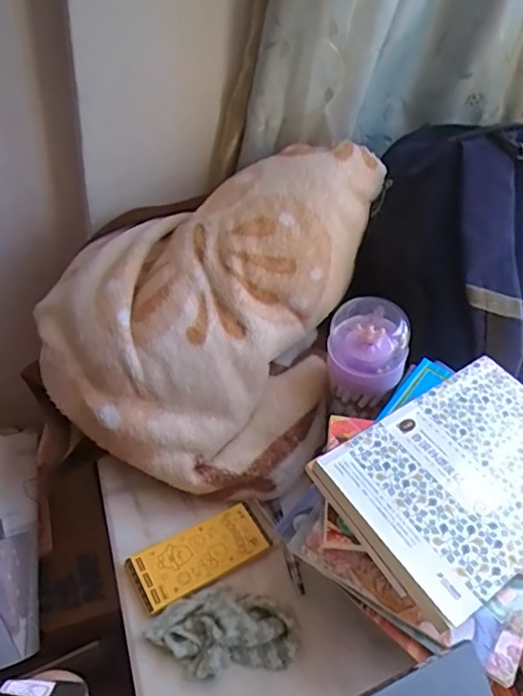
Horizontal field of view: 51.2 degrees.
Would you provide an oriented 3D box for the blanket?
[{"bbox_3d":[-0.065,-0.050,0.614,0.327,0.275,0.293,17,42,11],"label":"blanket"}]

